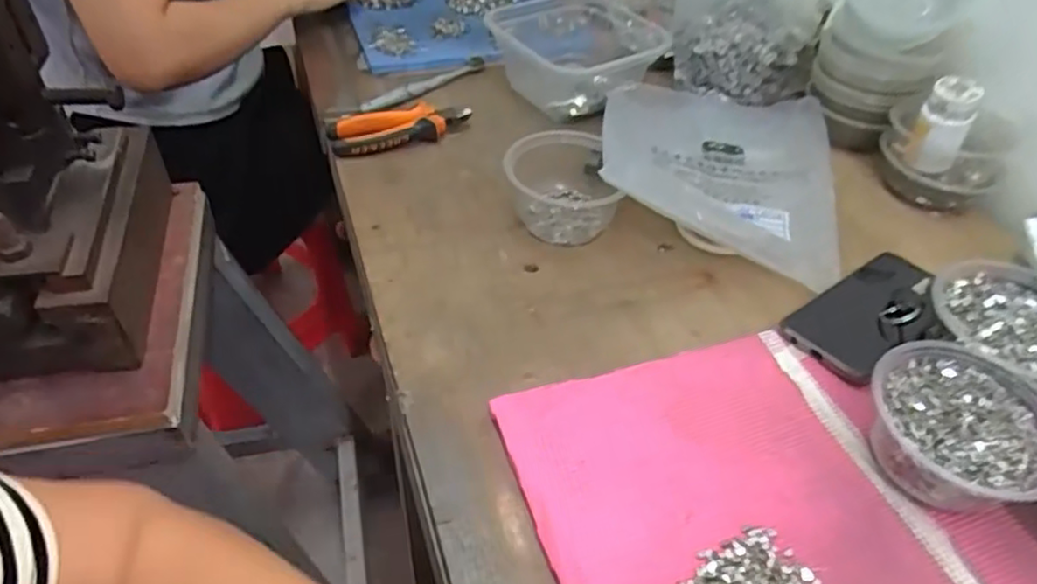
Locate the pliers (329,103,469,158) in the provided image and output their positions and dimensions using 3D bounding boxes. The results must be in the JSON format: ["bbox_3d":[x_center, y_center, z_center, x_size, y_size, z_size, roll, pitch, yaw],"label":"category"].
[{"bbox_3d":[-0.125,-0.172,0.726,0.149,0.026,0.060,-6,45,-11],"label":"pliers"}]

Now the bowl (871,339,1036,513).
[{"bbox_3d":[0.289,0.090,0.448,0.109,0.055,0.113,3,44,-3],"label":"bowl"}]

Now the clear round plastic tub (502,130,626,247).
[{"bbox_3d":[0.039,-0.097,0.630,0.103,0.066,0.093,4,44,1],"label":"clear round plastic tub"}]

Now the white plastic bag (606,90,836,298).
[{"bbox_3d":[0.195,-0.143,0.663,0.224,0.076,0.264,11,45,6],"label":"white plastic bag"}]

